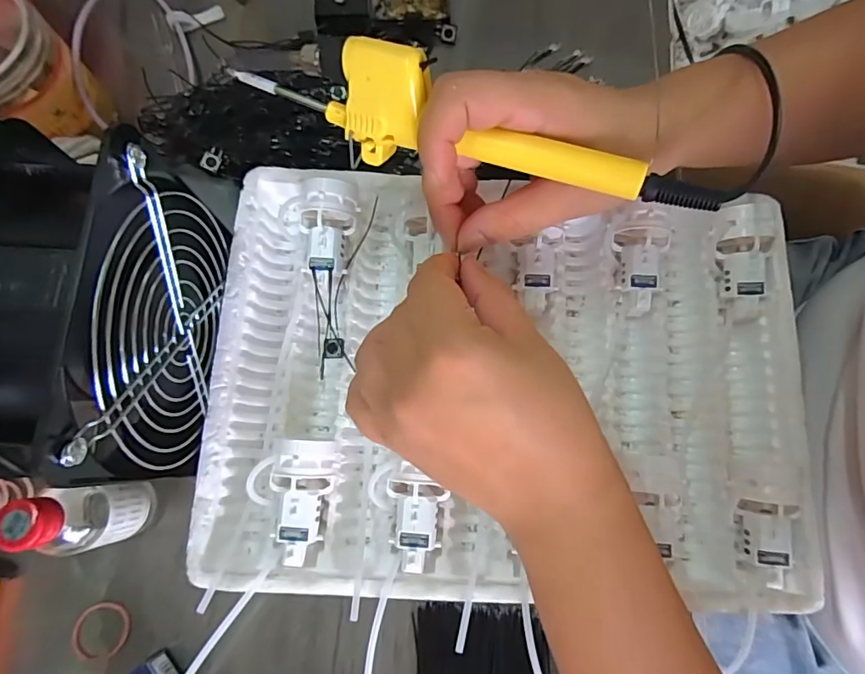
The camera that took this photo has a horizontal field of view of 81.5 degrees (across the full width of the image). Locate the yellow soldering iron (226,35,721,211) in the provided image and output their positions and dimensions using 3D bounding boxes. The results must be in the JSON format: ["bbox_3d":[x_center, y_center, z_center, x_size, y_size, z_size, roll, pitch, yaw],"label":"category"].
[{"bbox_3d":[0.012,-0.097,0.228,0.226,0.037,0.034,18,77,8],"label":"yellow soldering iron"}]

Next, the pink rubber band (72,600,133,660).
[{"bbox_3d":[-0.194,0.172,0.295,0.032,0.005,0.031,0,70,-1],"label":"pink rubber band"}]

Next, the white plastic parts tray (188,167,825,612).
[{"bbox_3d":[0.046,0.022,0.305,0.340,0.052,0.241,3,77,-1],"label":"white plastic parts tray"}]

